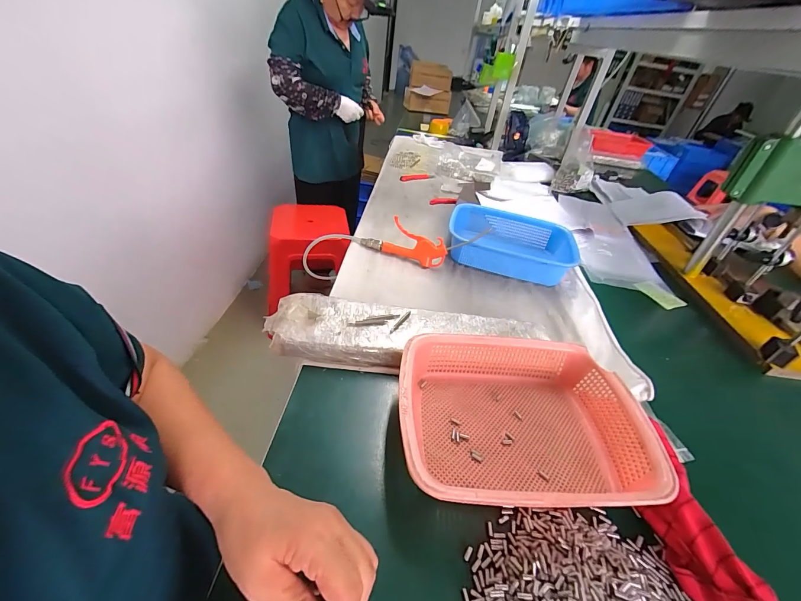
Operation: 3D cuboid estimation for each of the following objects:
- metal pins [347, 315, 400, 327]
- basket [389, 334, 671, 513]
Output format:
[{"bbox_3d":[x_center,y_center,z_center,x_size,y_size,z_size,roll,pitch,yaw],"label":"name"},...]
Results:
[{"bbox_3d":[-0.042,0.032,0.534,0.082,0.005,0.020,-4,42,-16],"label":"metal pins"},{"bbox_3d":[0.143,0.146,0.426,0.295,0.070,0.217,5,40,-5],"label":"basket"}]

